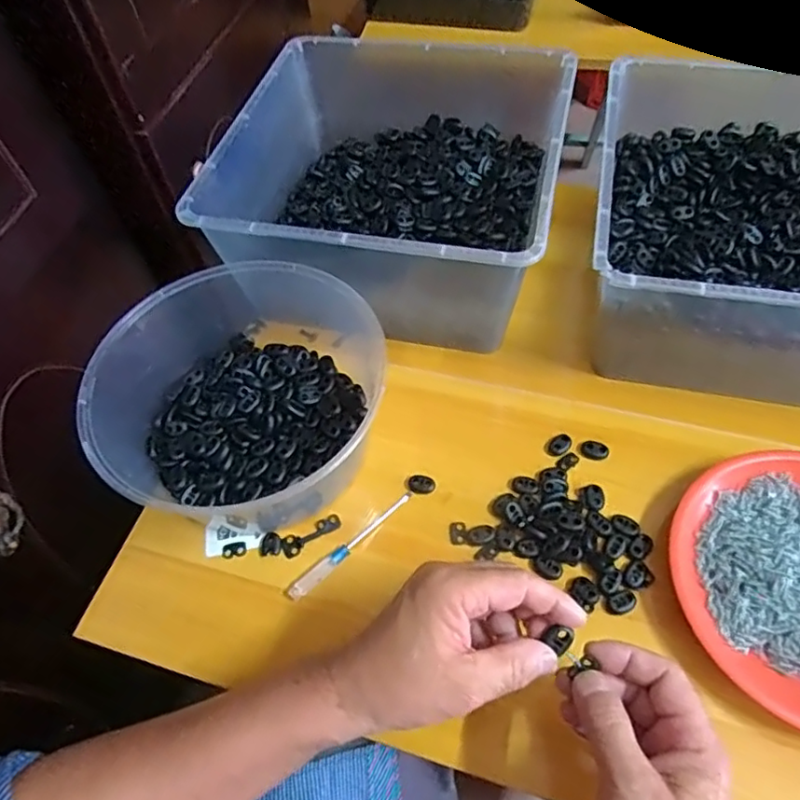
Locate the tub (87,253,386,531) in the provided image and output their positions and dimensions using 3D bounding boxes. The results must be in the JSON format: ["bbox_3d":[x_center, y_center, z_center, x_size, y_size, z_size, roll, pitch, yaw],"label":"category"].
[{"bbox_3d":[-0.125,-0.014,0.501,0.218,0.100,0.229,-2,56,3],"label":"tub"}]

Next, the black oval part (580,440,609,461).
[{"bbox_3d":[0.161,0.041,0.494,0.021,0.004,0.018,24,61,19],"label":"black oval part"}]

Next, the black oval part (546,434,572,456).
[{"bbox_3d":[0.133,0.038,0.500,0.022,0.004,0.016,-37,61,-19],"label":"black oval part"}]

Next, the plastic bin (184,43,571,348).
[{"bbox_3d":[-0.002,-0.210,0.588,0.290,0.132,0.304,10,58,11],"label":"plastic bin"}]

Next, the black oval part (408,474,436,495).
[{"bbox_3d":[0.018,0.069,0.489,0.022,0.008,0.014,0,56,5],"label":"black oval part"}]

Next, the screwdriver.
[{"bbox_3d":[-0.037,0.111,0.465,0.120,0.007,0.014,-39,62,-20],"label":"screwdriver"}]

